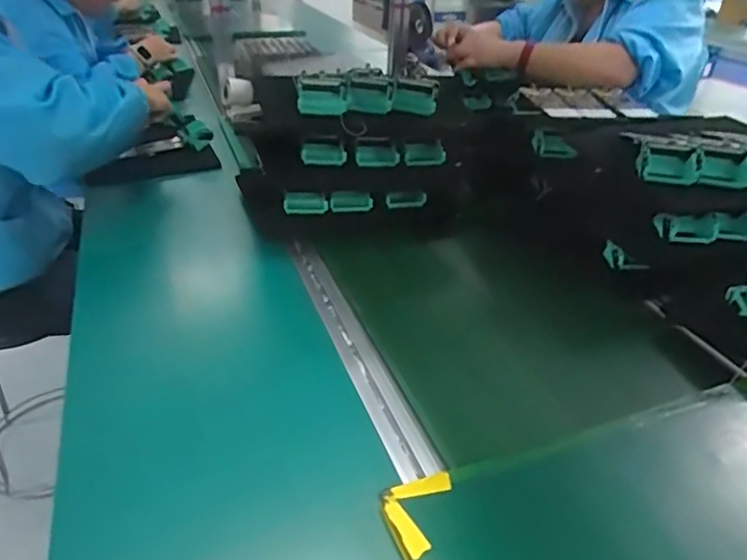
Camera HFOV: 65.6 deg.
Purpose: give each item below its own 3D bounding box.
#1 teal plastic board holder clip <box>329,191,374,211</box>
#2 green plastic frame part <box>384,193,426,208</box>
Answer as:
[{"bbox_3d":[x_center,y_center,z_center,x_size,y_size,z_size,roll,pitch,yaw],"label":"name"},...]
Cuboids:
[{"bbox_3d":[-0.036,-0.129,0.949,0.070,0.032,0.011,-6,33,-12],"label":"teal plastic board holder clip"},{"bbox_3d":[0.054,-0.133,0.970,0.067,0.023,0.012,-4,33,-10],"label":"green plastic frame part"}]

